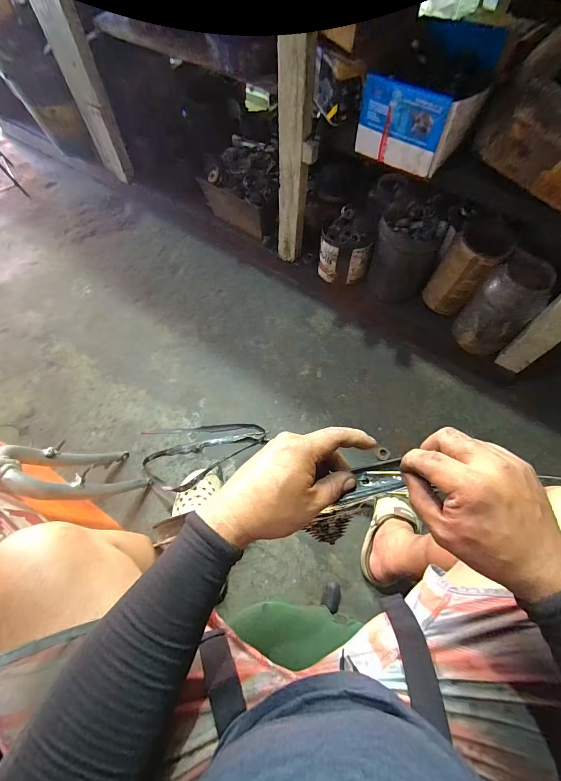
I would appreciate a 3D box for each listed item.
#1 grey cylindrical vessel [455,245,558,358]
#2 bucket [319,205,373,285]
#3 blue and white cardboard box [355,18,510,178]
[{"bbox_3d":[0.562,-0.220,0.856,0.134,0.250,0.138,35,70,15],"label":"grey cylindrical vessel"},{"bbox_3d":[0.187,-0.405,1.015,0.127,0.205,0.129,-22,67,-9],"label":"bucket"},{"bbox_3d":[0.326,-0.618,0.723,0.203,0.152,0.276,34,70,15],"label":"blue and white cardboard box"}]

